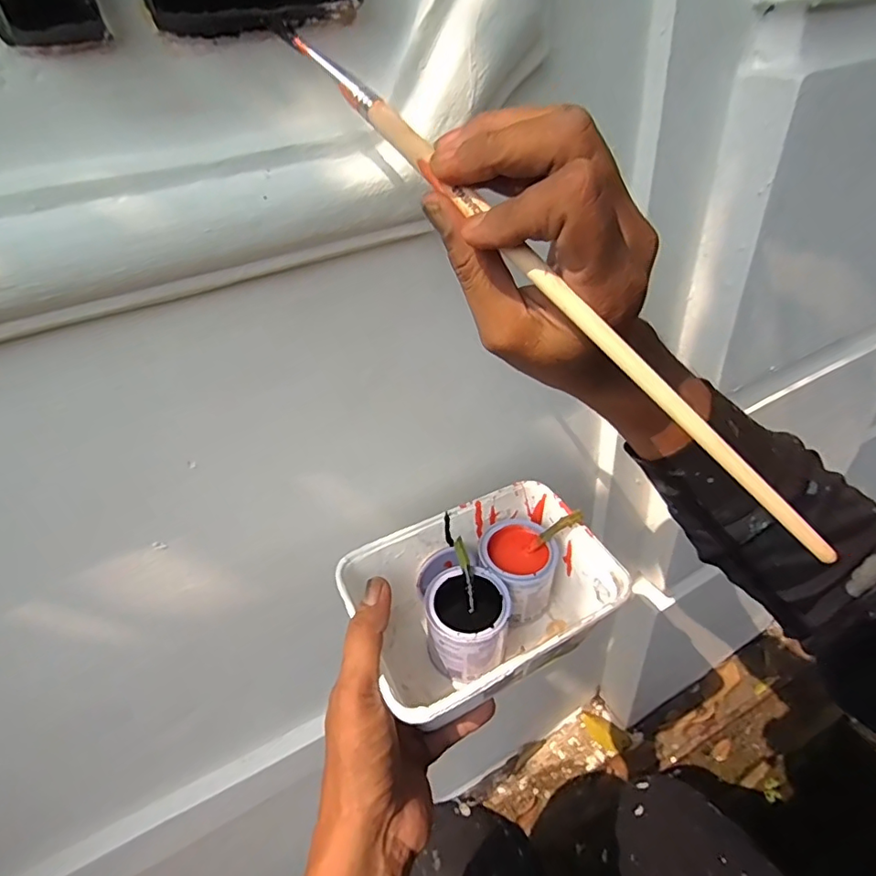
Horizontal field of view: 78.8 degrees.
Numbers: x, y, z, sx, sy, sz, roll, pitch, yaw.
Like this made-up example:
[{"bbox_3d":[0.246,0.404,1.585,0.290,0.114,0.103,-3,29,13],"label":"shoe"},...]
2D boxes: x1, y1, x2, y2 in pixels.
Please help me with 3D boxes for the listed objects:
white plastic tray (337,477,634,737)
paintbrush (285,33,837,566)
[{"bbox_3d":[0.033,0.118,0.373,0.168,0.082,0.120,-23,40,-19],"label":"white plastic tray"},{"bbox_3d":[0.034,-0.070,0.212,0.014,0.010,0.288,-36,79,-32],"label":"paintbrush"}]

